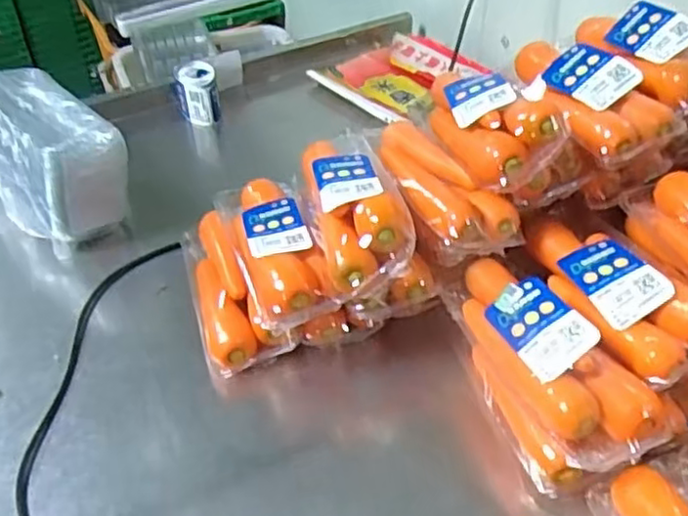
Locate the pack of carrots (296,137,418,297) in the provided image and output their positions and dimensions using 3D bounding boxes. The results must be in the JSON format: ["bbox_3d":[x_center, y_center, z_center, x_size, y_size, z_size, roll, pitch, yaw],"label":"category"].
[{"bbox_3d":[0.006,-0.064,0.685,0.083,0.064,0.231,-9,43,-7],"label":"pack of carrots"}]

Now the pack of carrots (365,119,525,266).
[{"bbox_3d":[0.086,-0.085,0.718,0.090,0.054,0.228,-18,45,-16],"label":"pack of carrots"}]

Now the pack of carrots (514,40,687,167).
[{"bbox_3d":[0.250,-0.176,0.722,0.090,0.066,0.220,-34,55,4],"label":"pack of carrots"}]

